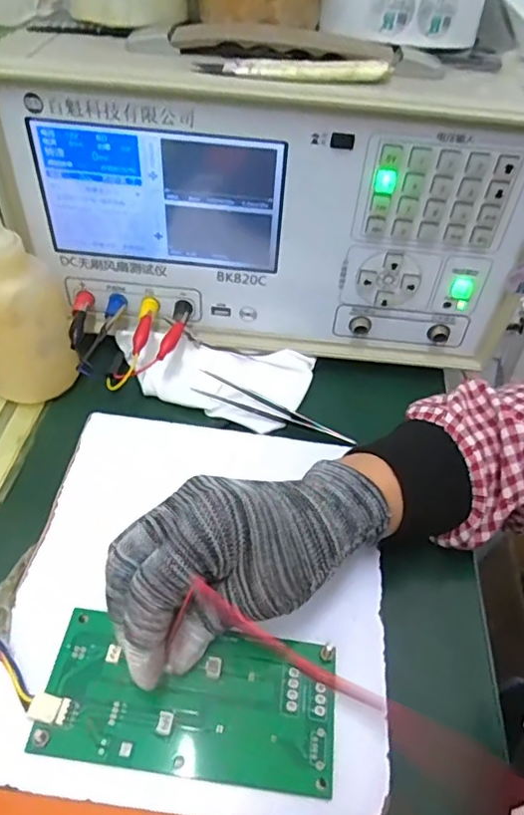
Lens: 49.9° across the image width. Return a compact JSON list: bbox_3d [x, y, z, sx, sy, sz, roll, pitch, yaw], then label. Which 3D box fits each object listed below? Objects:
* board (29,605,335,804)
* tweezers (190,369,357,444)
[{"bbox_3d":[-0.033,0.136,0.265,0.134,0.007,0.064,7,46,0],"label":"board"},{"bbox_3d":[0.008,0.000,0.402,0.120,0.011,0.018,16,48,16],"label":"tweezers"}]

